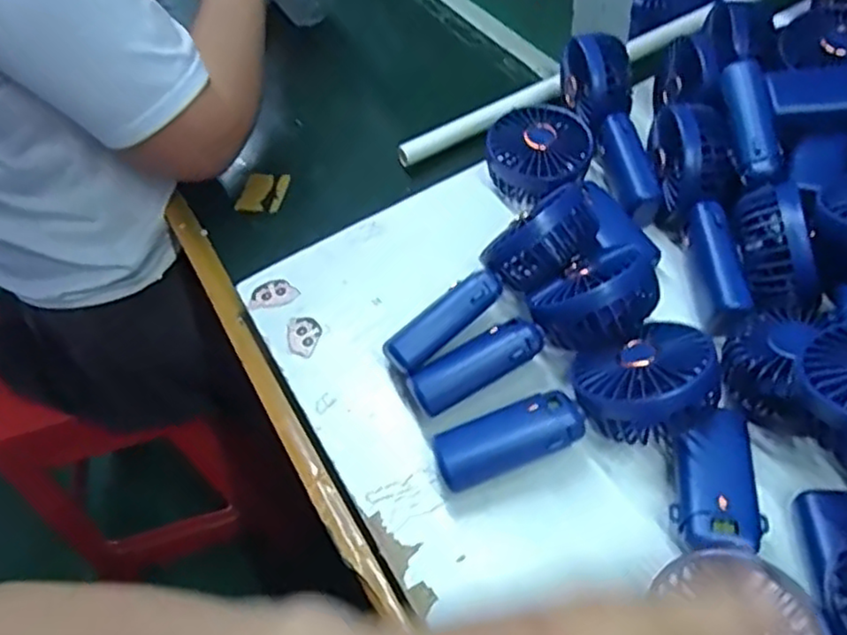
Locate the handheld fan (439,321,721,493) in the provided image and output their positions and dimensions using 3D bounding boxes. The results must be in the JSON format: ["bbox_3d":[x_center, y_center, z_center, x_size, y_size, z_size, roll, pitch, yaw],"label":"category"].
[{"bbox_3d":[0.093,0.057,0.422,0.178,0.053,0.072,-24,53,5],"label":"handheld fan"}]

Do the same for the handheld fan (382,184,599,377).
[{"bbox_3d":[0.050,-0.022,0.481,0.175,0.068,0.036,-38,58,-8],"label":"handheld fan"}]

